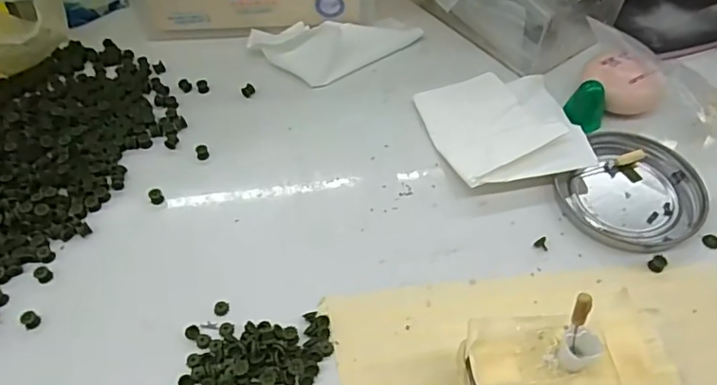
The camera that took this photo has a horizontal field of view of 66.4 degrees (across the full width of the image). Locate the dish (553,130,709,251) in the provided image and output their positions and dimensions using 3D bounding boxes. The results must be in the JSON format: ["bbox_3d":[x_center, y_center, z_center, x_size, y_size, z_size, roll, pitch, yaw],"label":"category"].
[{"bbox_3d":[0.155,-0.001,0.308,0.071,0.009,0.076,-1,53,1],"label":"dish"}]

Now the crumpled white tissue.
[{"bbox_3d":[-0.015,-0.111,0.386,0.109,0.027,0.058,-22,56,-14],"label":"crumpled white tissue"}]

